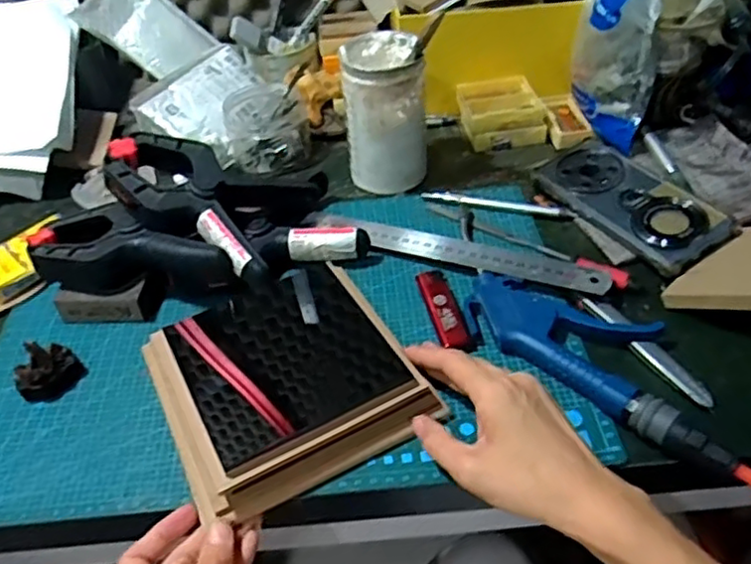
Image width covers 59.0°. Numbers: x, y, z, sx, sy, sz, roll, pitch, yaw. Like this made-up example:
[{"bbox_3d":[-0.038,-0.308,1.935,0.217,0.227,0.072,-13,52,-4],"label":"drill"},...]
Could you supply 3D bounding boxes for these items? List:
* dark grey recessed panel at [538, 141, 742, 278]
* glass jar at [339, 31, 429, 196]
[{"bbox_3d":[0.224,-0.072,0.576,0.076,0.028,0.164,-25,47,-20],"label":"dark grey recessed panel"},{"bbox_3d":[0.009,-0.158,0.622,0.073,0.131,0.070,-4,43,2],"label":"glass jar"}]

